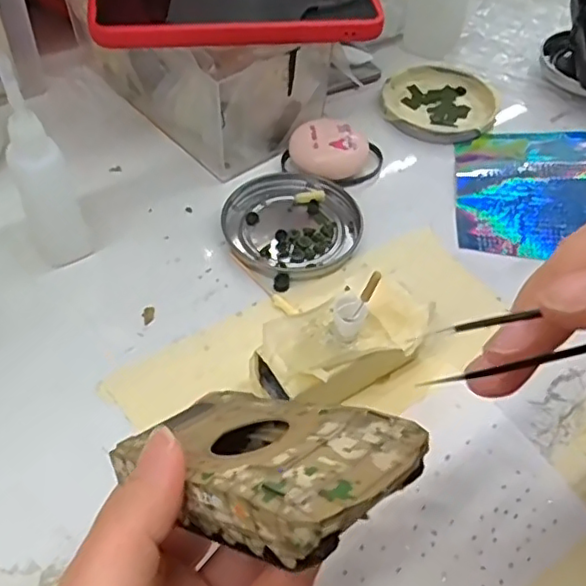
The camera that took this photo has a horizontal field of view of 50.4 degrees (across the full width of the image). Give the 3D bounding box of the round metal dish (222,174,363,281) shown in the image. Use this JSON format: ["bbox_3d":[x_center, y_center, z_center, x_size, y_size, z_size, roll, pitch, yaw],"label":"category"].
[{"bbox_3d":[-0.002,-0.041,0.363,0.078,0.008,0.076,2,51,-2],"label":"round metal dish"}]

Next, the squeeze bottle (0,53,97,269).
[{"bbox_3d":[-0.125,-0.058,0.308,0.026,0.102,0.029,-25,57,-21],"label":"squeeze bottle"}]

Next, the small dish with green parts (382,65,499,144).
[{"bbox_3d":[0.105,-0.136,0.444,0.080,0.008,0.079,2,51,-2],"label":"small dish with green parts"}]

